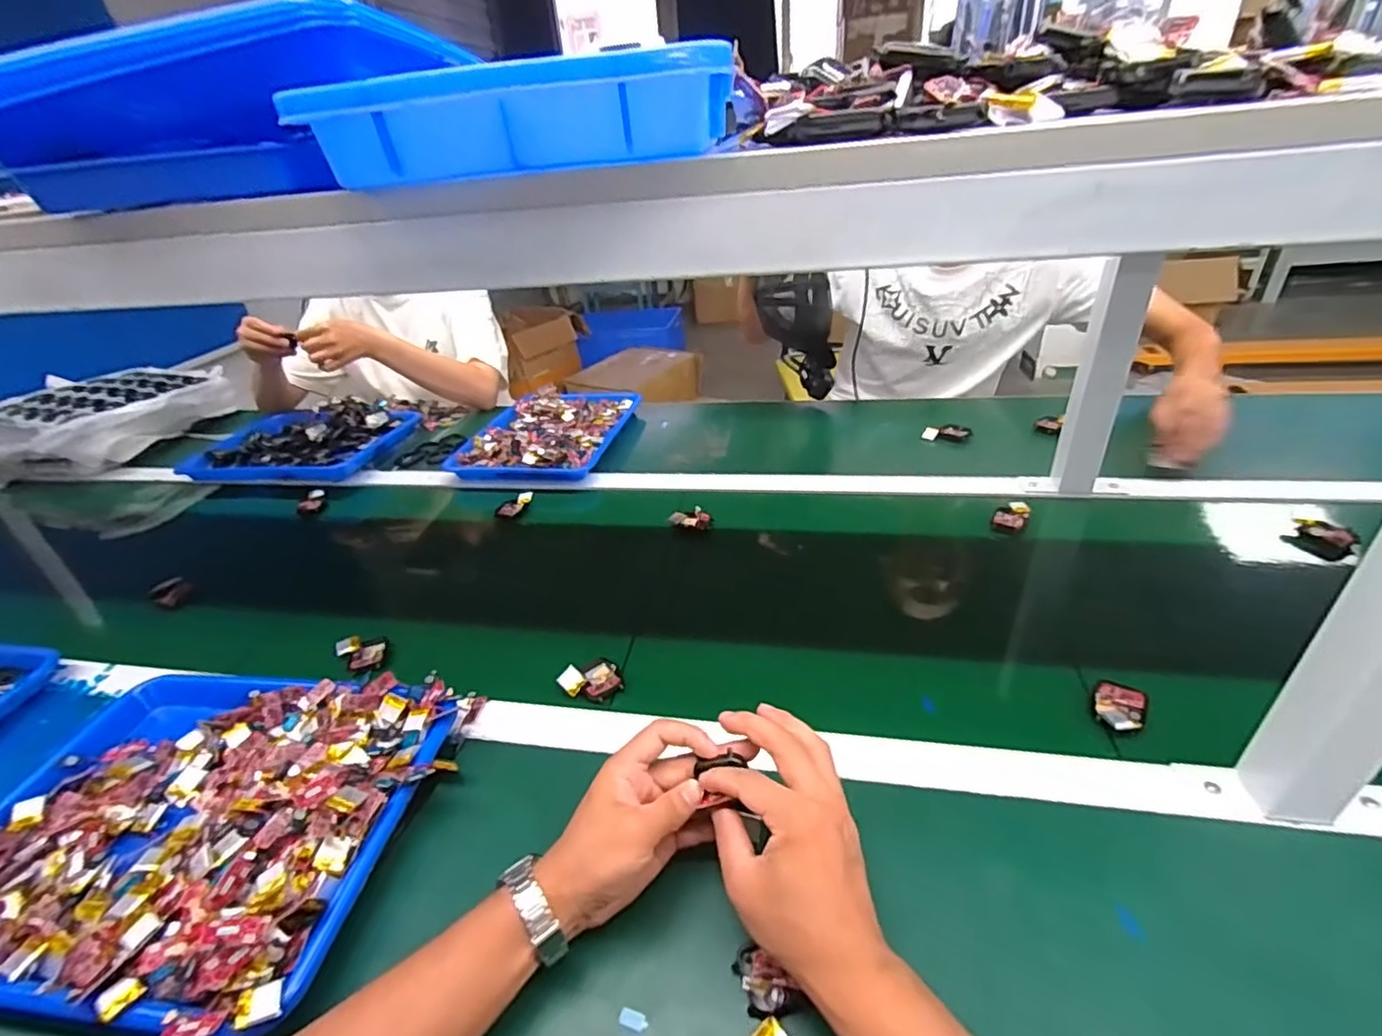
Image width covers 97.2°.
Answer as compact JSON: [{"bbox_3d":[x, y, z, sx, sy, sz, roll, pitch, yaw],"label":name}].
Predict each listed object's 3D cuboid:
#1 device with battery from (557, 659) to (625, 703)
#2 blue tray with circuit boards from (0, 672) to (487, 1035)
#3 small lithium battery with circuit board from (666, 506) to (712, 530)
[{"bbox_3d":[-0.092,0.149,0.563,0.052,0.023,0.039,-30,39,-33],"label":"device with battery"},{"bbox_3d":[-0.375,0.218,0.466,0.337,0.060,0.265,1,33,11],"label":"blue tray with circuit boards"},{"bbox_3d":[0.000,0.001,0.788,0.053,0.019,0.027,1,33,10],"label":"small lithium battery with circuit board"}]

